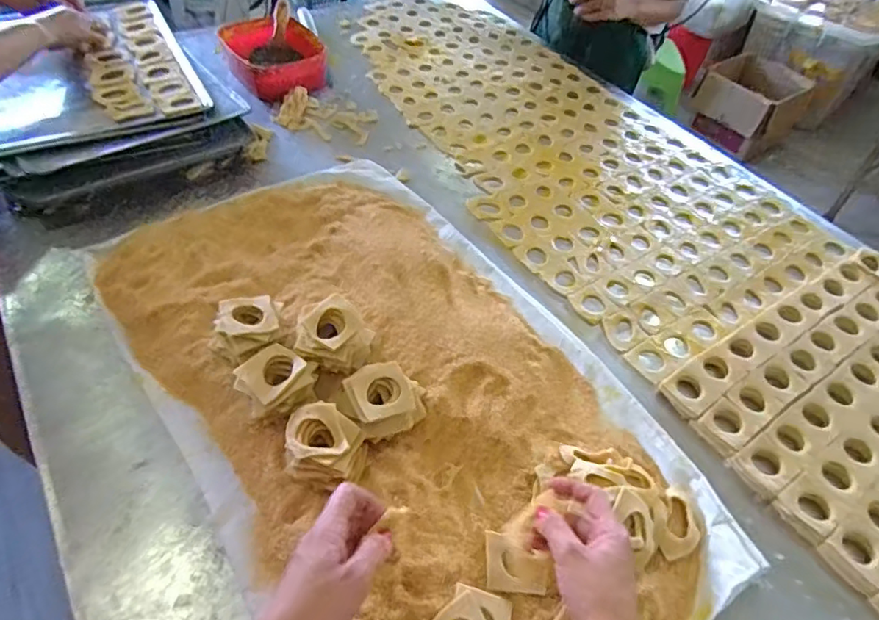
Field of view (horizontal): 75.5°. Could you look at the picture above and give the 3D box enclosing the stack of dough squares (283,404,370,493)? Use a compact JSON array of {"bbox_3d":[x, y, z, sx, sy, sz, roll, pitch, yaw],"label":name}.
[{"bbox_3d":[-0.113,0.136,0.555,0.079,0.038,0.072,17,50,9],"label":"stack of dough squares"}]

